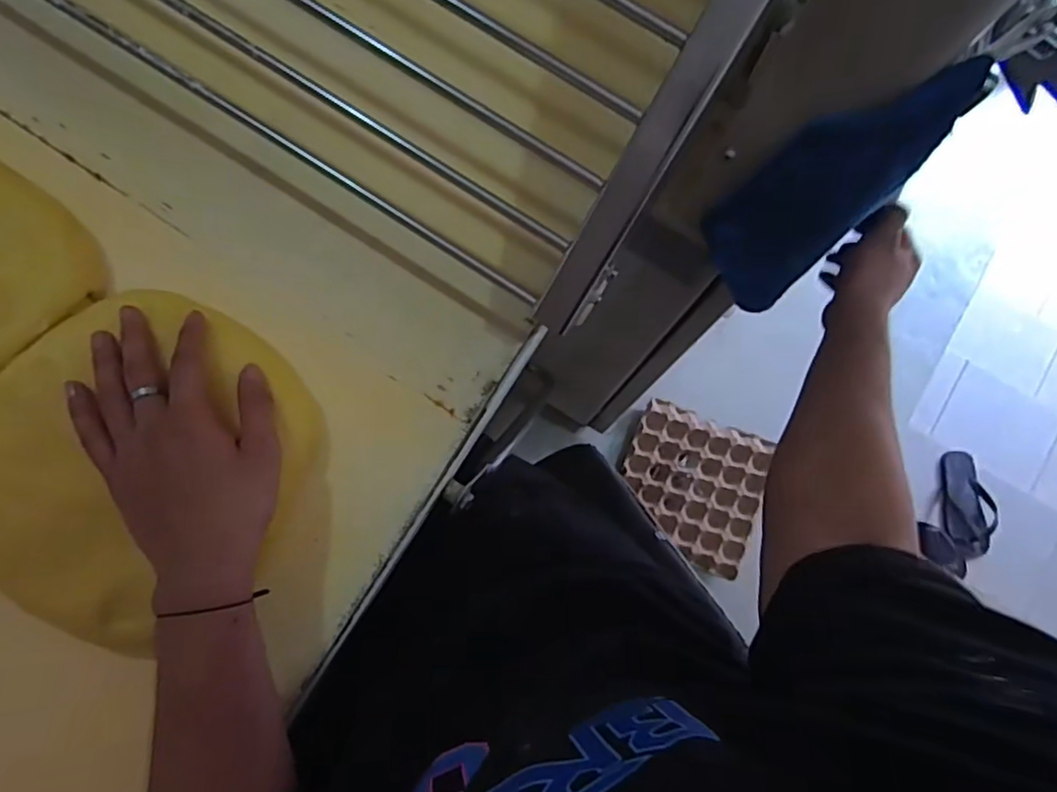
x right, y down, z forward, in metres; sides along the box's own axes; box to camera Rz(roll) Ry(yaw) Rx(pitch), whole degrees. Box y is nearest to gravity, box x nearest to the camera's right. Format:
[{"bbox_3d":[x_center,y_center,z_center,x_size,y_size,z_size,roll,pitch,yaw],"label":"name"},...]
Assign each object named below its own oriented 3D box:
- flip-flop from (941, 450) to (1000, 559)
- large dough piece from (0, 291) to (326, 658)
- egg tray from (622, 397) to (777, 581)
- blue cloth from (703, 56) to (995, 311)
[{"bbox_3d":[1.030,0.252,1.440,0.108,0.039,0.236,1,84,-2],"label":"flip-flop"},{"bbox_3d":[-0.251,0.043,0.394,0.186,0.043,0.212,38,84,2],"label":"large dough piece"},{"bbox_3d":[0.339,0.187,1.281,0.290,0.040,0.289,20,83,0],"label":"egg tray"},{"bbox_3d":[0.226,-0.165,0.500,0.096,0.271,0.020,43,70,5],"label":"blue cloth"}]

